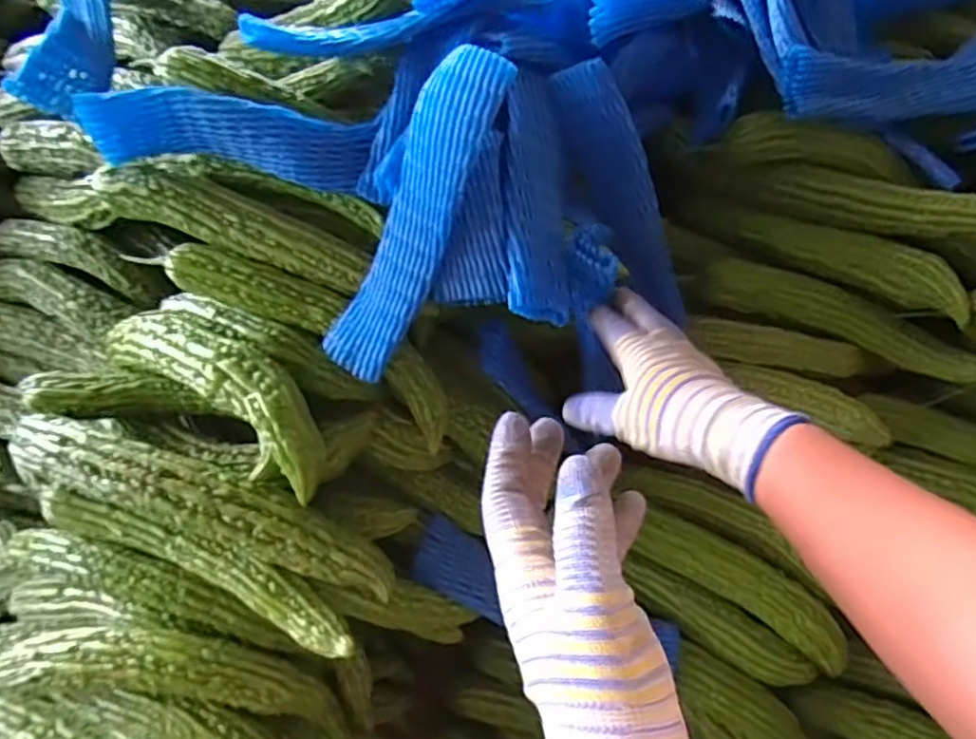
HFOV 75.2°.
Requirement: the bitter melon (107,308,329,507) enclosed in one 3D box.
[{"bbox_3d":[-0.202,0.008,0.479,0.221,0.058,0.066,31,62,24],"label":"bitter melon"}]

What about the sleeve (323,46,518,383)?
[{"bbox_3d":[-0.050,-0.105,0.446,0.053,0.229,0.034,33,20,25],"label":"sleeve"}]

